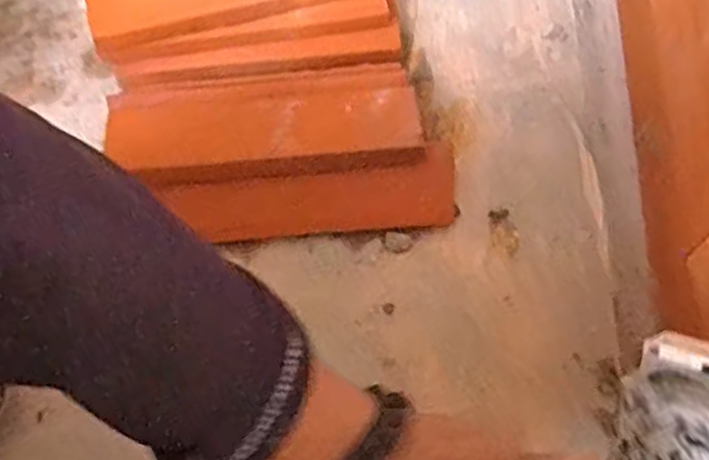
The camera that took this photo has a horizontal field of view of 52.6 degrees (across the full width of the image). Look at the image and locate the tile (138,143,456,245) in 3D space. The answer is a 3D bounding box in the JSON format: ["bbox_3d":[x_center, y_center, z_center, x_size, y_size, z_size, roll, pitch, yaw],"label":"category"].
[{"bbox_3d":[-0.033,-0.022,0.531,0.210,0.066,0.008,-7,32,1],"label":"tile"}]

